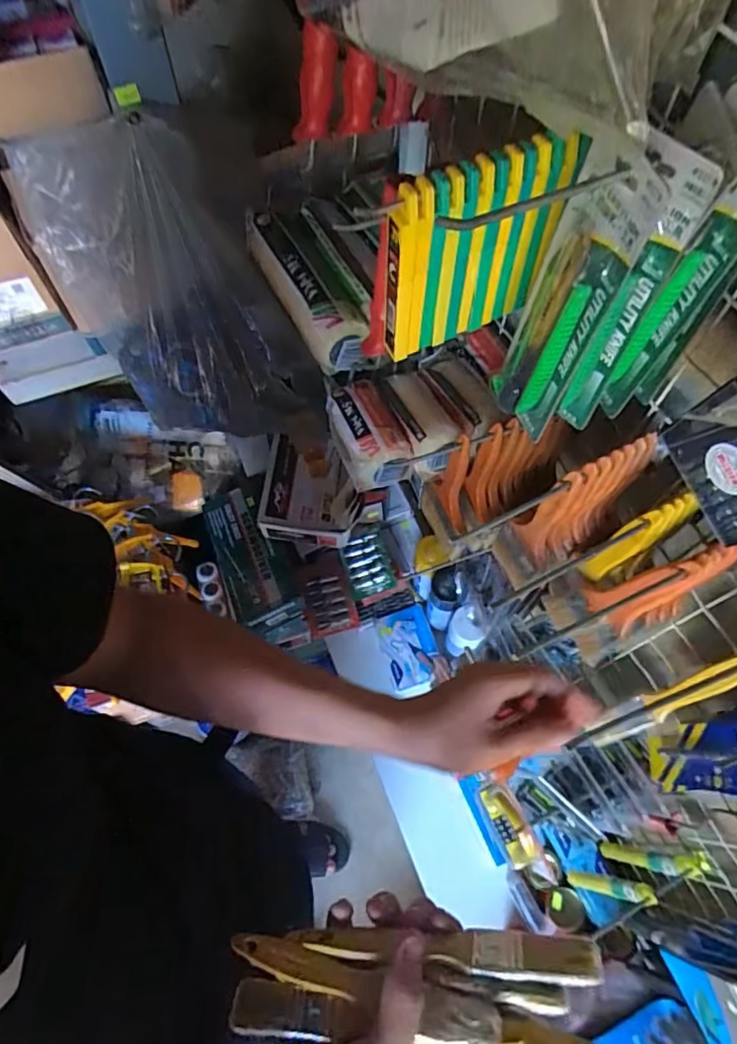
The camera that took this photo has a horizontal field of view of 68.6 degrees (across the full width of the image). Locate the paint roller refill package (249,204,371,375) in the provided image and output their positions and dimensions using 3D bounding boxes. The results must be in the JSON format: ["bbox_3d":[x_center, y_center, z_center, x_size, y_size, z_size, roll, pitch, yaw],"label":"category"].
[{"bbox_3d":[-0.063,-0.266,0.590,0.079,0.046,0.230,-23,65,-12],"label":"paint roller refill package"}]

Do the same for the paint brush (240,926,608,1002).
[{"bbox_3d":[0.021,0.257,0.313,0.214,0.015,0.029,-11,62,13],"label":"paint brush"}]

